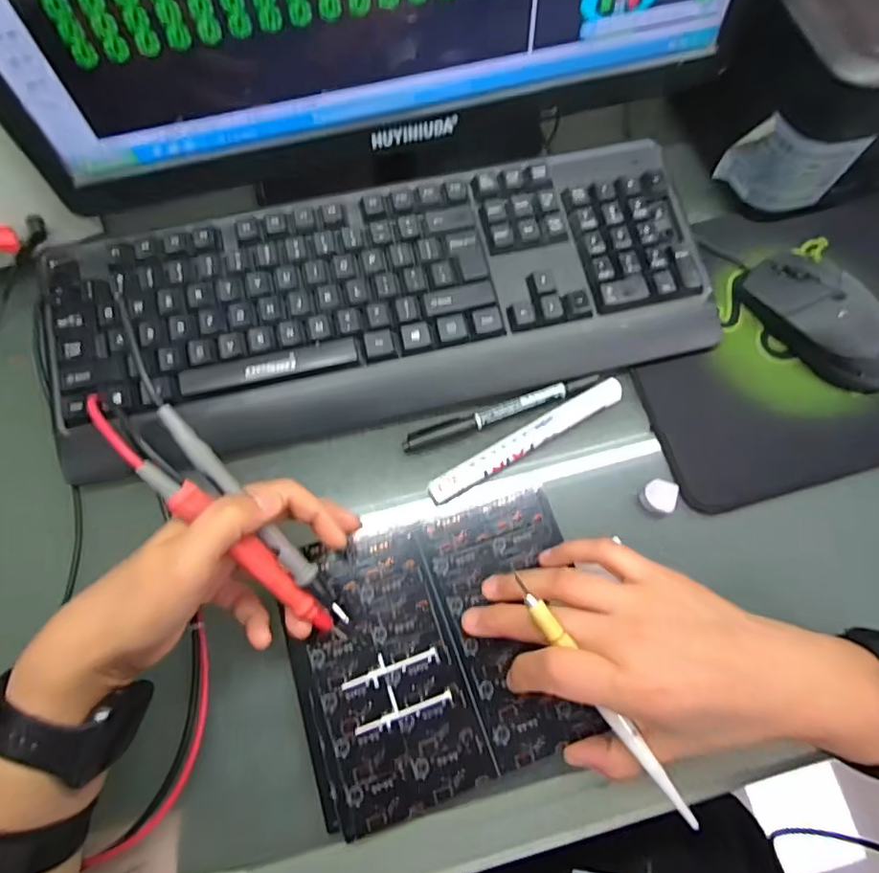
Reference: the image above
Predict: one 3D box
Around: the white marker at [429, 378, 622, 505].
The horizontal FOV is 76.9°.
[{"bbox_3d":[0.057,0.003,0.361,0.143,0.015,0.016,-29,74,-10],"label":"white marker"}]

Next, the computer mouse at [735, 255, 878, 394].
[{"bbox_3d":[0.266,-0.083,0.379,0.056,0.038,0.116,-36,75,-12],"label":"computer mouse"}]

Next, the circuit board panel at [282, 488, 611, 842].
[{"bbox_3d":[0.000,0.119,0.320,0.167,0.006,0.151,-16,72,-7],"label":"circuit board panel"}]

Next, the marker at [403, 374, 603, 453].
[{"bbox_3d":[0.042,-0.016,0.371,0.137,0.012,0.011,-18,72,-7],"label":"marker"}]

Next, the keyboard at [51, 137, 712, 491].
[{"bbox_3d":[-0.037,-0.091,0.375,0.429,0.043,0.152,-13,72,-6],"label":"keyboard"}]

